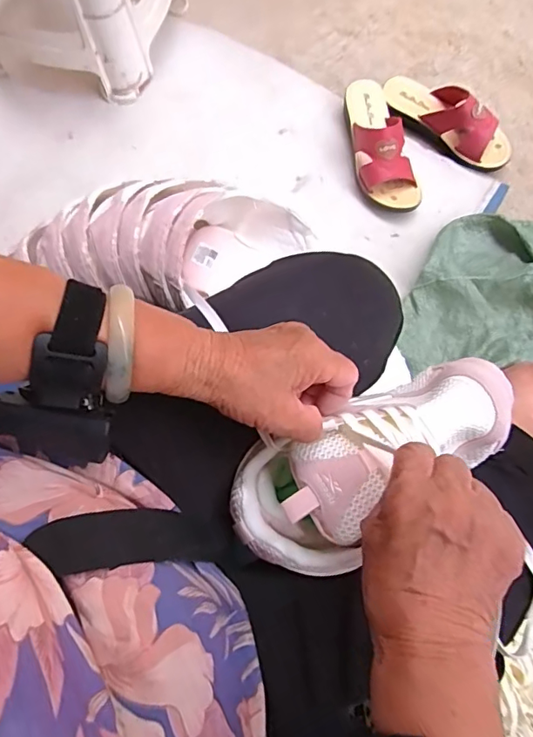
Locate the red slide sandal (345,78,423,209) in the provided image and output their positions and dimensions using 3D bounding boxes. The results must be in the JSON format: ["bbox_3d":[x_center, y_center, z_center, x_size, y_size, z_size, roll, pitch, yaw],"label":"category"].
[{"bbox_3d":[0.174,-0.354,0.804,0.082,0.074,0.224,-16,78,-5],"label":"red slide sandal"}]

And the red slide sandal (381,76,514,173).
[{"bbox_3d":[0.292,-0.399,0.816,0.217,0.073,0.077,33,78,6],"label":"red slide sandal"}]

